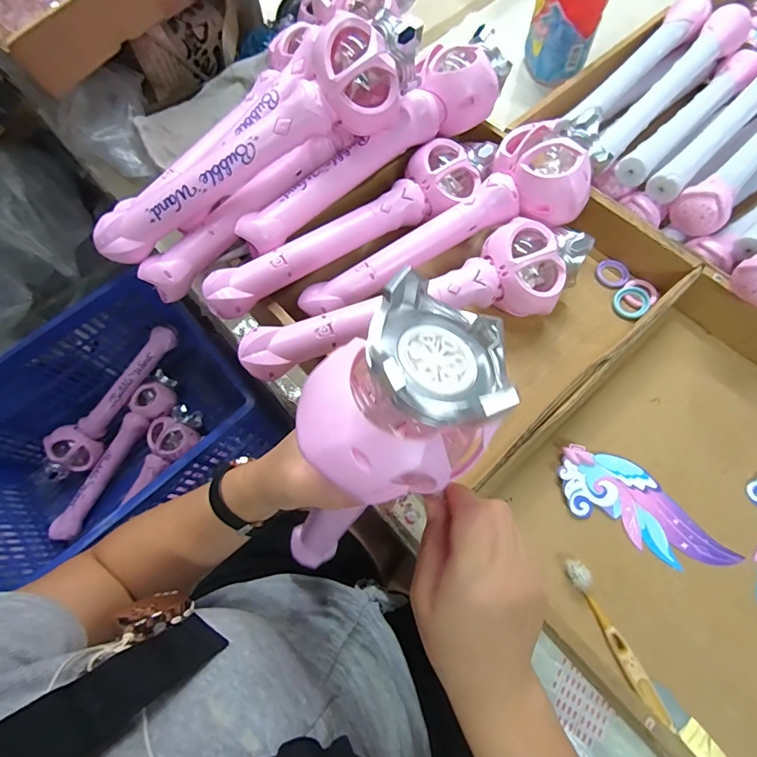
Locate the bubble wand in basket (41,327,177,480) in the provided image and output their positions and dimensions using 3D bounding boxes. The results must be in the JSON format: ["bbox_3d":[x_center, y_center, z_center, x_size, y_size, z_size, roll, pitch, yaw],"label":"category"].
[{"bbox_3d":[-0.526,0.046,0.821,0.085,0.054,0.370,39,91,13],"label":"bubble wand in basket"}]

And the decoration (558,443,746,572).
[{"bbox_3d":[0.254,0.124,0.403,0.164,0.006,0.071,28,74,12],"label":"decoration"}]

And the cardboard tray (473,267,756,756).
[{"bbox_3d":[0.317,0.126,0.380,0.383,0.073,0.353,-41,71,-11],"label":"cardboard tray"}]

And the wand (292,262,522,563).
[{"bbox_3d":[-0.021,0.085,0.302,0.078,0.344,0.092,43,54,14],"label":"wand"}]

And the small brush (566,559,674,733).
[{"bbox_3d":[0.204,0.222,0.359,0.018,0.012,0.131,-23,69,-5],"label":"small brush"}]

